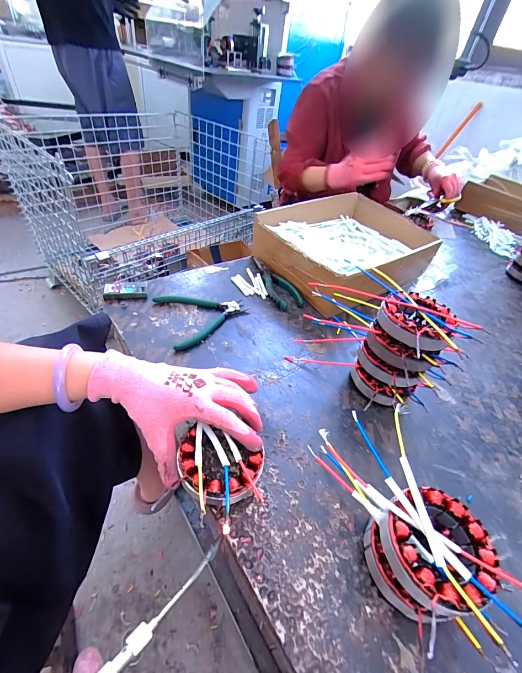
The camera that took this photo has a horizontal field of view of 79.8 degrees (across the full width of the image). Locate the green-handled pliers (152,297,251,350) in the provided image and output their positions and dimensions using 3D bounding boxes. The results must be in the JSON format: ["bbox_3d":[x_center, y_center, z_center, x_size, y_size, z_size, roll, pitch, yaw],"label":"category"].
[{"bbox_3d":[-0.089,-0.039,0.505,0.136,0.012,0.115,-17,49,-25],"label":"green-handled pliers"}]

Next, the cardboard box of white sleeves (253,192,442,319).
[{"bbox_3d":[0.194,-0.195,0.656,0.373,0.092,0.253,-24,52,-31],"label":"cardboard box of white sleeves"}]

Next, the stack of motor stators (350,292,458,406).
[{"bbox_3d":[0.179,0.021,0.410,0.089,0.136,0.092,30,47,21],"label":"stack of motor stators"}]

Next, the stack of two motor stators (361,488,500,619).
[{"bbox_3d":[0.144,0.189,0.274,0.088,0.070,0.085,-7,45,-17],"label":"stack of two motor stators"}]

